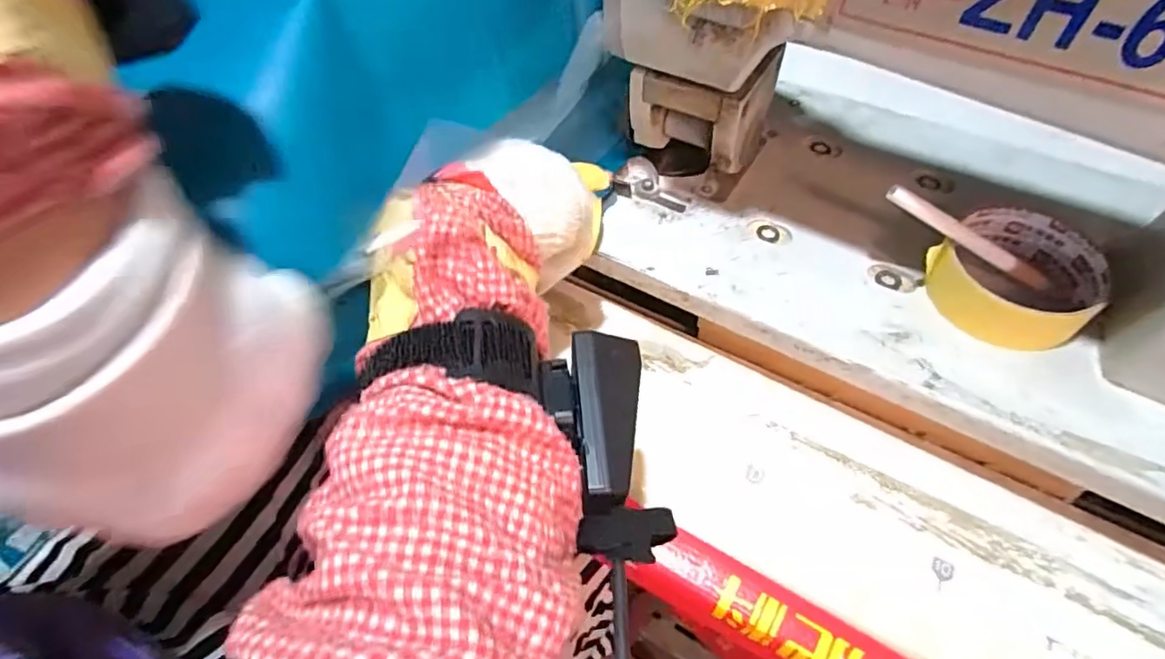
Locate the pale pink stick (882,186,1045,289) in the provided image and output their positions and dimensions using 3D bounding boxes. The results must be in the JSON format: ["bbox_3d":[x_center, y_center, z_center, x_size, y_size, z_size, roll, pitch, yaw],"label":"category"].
[{"bbox_3d":[0.209,-0.051,0.319,0.103,0.010,0.011,29,58,-6],"label":"pale pink stick"}]

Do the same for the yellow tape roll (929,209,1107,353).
[{"bbox_3d":[0.238,-0.028,0.321,0.086,0.029,0.078,-37,62,-21],"label":"yellow tape roll"}]

